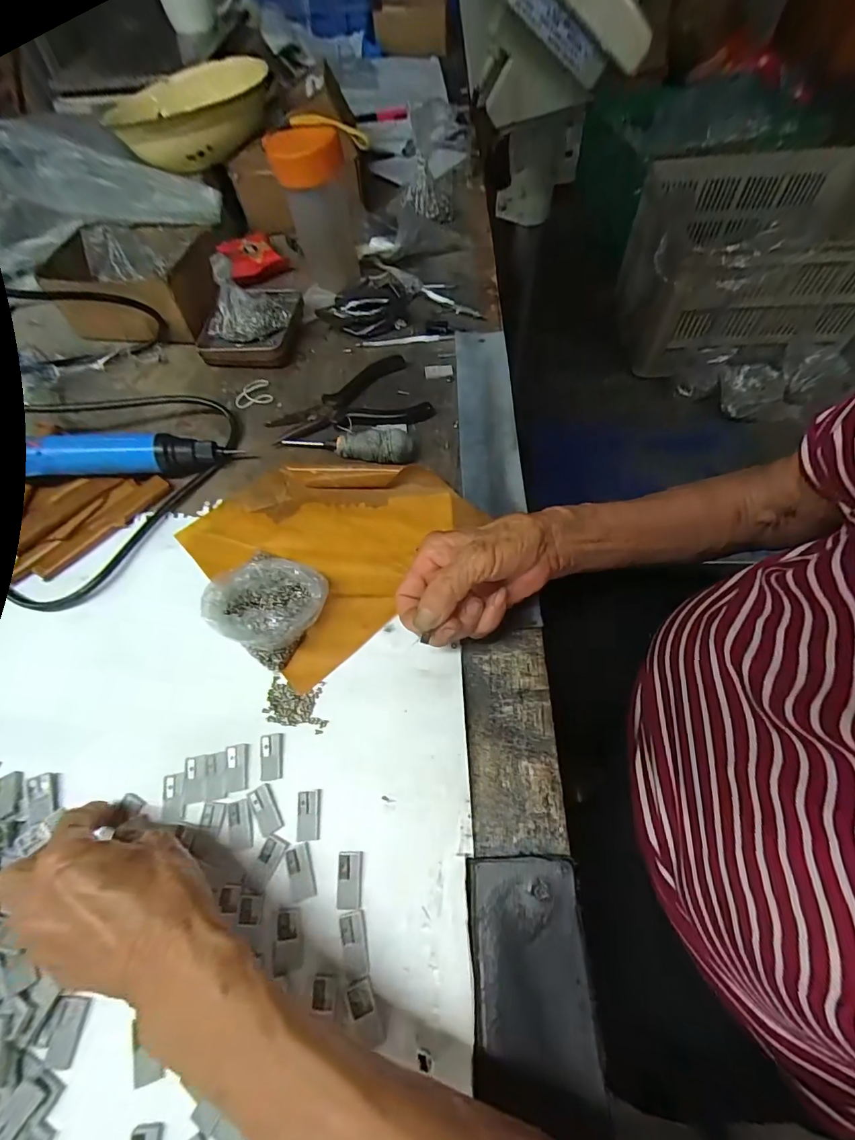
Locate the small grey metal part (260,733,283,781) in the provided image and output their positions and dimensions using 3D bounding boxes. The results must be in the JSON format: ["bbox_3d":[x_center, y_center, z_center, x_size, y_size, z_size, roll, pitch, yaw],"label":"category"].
[{"bbox_3d":[-0.102,0.121,0.296,0.014,0.004,0.028,-9,62,-2],"label":"small grey metal part"}]

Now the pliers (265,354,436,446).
[{"bbox_3d":[-0.078,-0.171,0.443,0.151,0.014,0.091,-9,62,-2],"label":"pliers"}]

